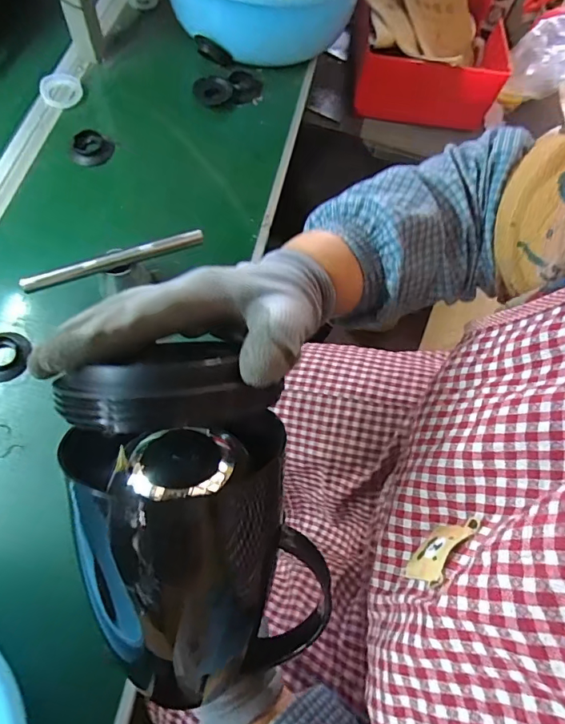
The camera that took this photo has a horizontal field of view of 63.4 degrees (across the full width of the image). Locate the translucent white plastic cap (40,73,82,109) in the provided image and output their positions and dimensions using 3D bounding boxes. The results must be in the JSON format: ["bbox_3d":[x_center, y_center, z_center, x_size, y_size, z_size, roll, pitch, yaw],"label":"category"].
[{"bbox_3d":[-0.326,-0.403,0.675,0.056,0.021,0.055,0,64,0],"label":"translucent white plastic cap"}]

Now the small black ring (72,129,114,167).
[{"bbox_3d":[-0.268,-0.300,0.643,0.052,0.018,0.053,0,64,0],"label":"small black ring"}]

